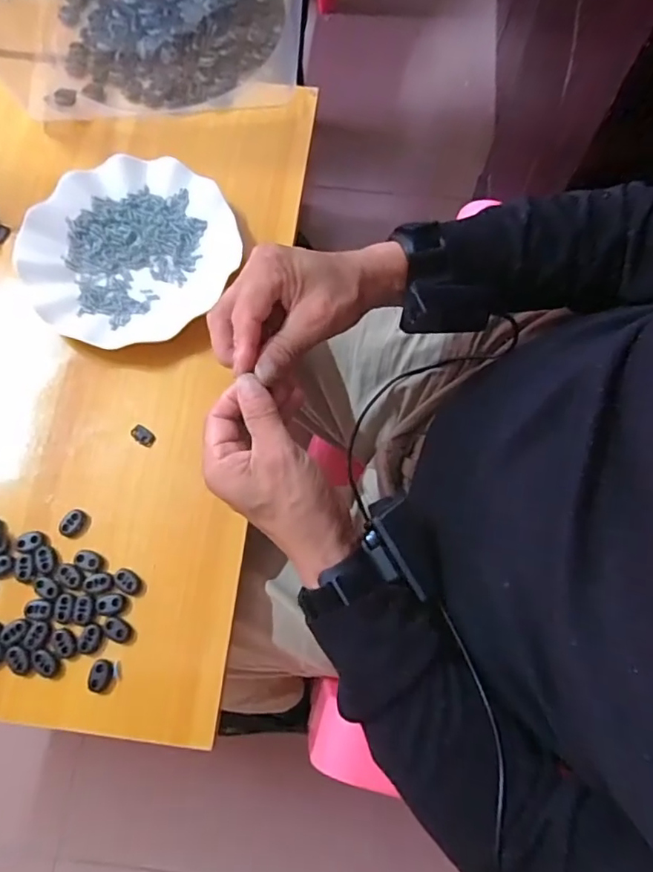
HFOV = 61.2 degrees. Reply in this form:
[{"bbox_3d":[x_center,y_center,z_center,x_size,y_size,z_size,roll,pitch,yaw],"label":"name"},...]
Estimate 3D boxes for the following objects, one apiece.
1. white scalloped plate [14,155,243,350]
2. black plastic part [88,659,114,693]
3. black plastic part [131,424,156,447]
[{"bbox_3d":[-0.171,-0.161,0.485,0.175,0.023,0.179,0,73,0],"label":"white scalloped plate"},{"bbox_3d":[-0.161,0.170,0.392,0.016,0.004,0.021,1,73,1],"label":"black plastic part"},{"bbox_3d":[-0.149,0.000,0.448,0.021,0.004,0.013,38,77,11],"label":"black plastic part"}]

